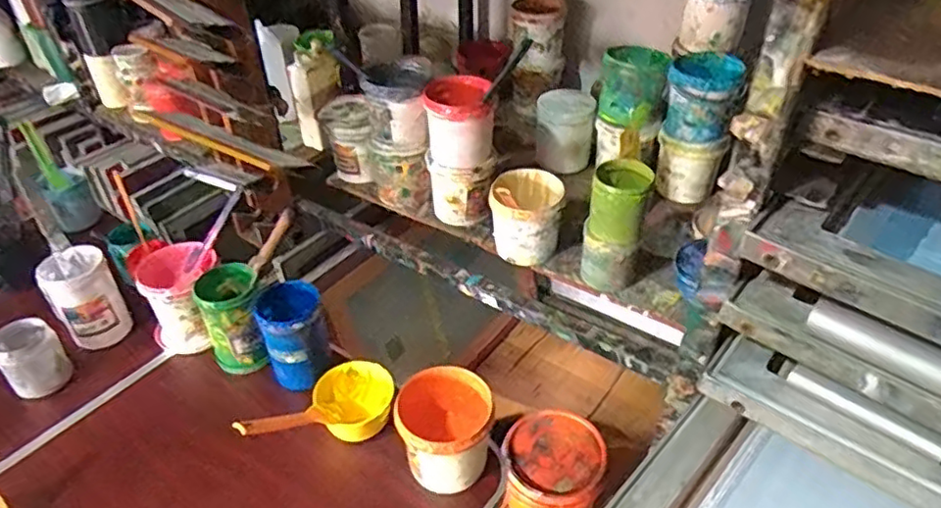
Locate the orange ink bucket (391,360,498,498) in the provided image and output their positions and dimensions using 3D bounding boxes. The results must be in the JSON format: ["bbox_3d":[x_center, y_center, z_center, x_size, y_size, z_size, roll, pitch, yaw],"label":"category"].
[{"bbox_3d":[-0.034,0.239,0.860,0.127,0.116,0.125,-6,39,-6],"label":"orange ink bucket"}]

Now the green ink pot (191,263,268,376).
[{"bbox_3d":[-0.378,0.101,1.008,0.088,0.184,0.088,-1,39,0],"label":"green ink pot"}]

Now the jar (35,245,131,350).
[{"bbox_3d":[-0.641,0.077,1.058,0.099,0.148,0.094,-24,44,-26],"label":"jar"}]

